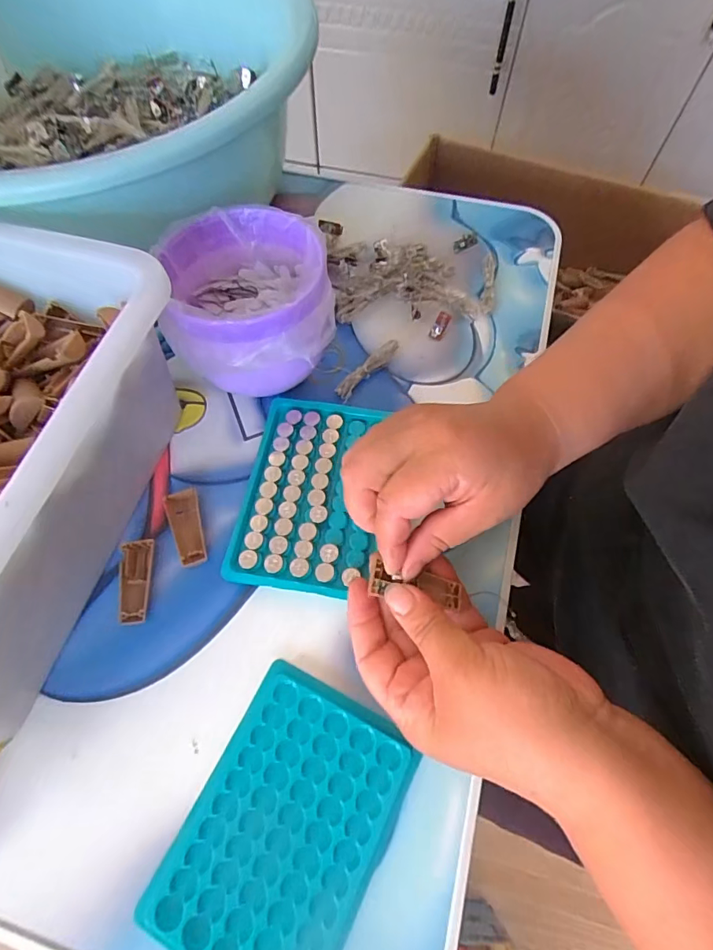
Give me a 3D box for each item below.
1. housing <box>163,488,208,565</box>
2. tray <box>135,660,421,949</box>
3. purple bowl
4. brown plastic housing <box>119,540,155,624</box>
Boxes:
[{"bbox_3d":[-0.110,0.033,0.303,0.020,0.009,0.052,-16,65,-7],"label":"housing"},{"bbox_3d":[-0.035,0.174,0.233,0.095,0.007,0.127,24,65,14],"label":"tray"},{"bbox_3d":[-0.068,-0.107,0.325,0.105,0.086,0.118,-16,65,-7],"label":"purple bowl"},{"bbox_3d":[-0.136,0.066,0.288,0.019,0.011,0.050,-5,64,-2],"label":"brown plastic housing"}]

